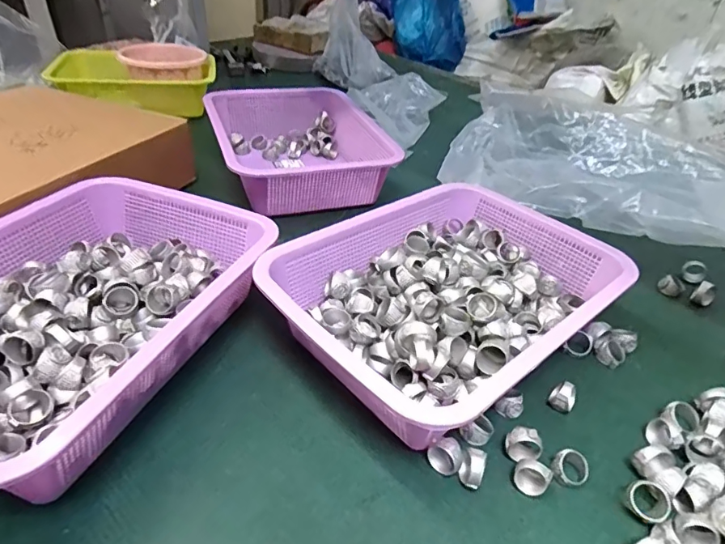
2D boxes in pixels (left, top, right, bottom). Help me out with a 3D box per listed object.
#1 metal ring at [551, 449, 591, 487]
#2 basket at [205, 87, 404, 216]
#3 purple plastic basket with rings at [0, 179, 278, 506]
[{"bbox_3d":[0.152,0.142,0.356,0.024,0.015,0.023,3,37,-2],"label":"metal ring"},{"bbox_3d":[-0.092,-0.183,0.706,0.223,0.080,0.281,-10,40,-19],"label":"basket"},{"bbox_3d":[-0.219,0.032,0.393,0.215,0.091,0.305,17,39,15],"label":"purple plastic basket with rings"}]

